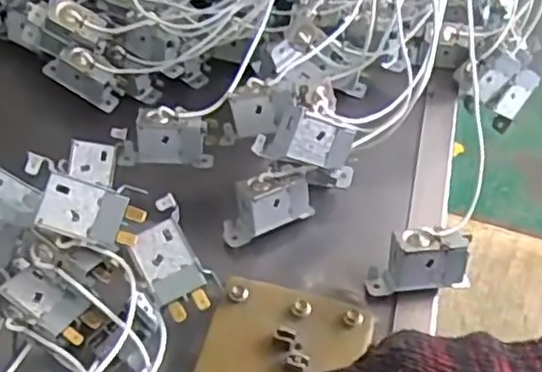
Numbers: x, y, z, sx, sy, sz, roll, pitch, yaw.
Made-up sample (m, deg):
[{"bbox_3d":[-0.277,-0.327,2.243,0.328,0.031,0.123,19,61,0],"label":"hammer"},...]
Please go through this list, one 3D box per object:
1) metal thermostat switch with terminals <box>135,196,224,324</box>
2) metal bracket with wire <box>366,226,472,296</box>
[{"bbox_3d":[-0.057,0.043,0.392,0.034,0.026,0.065,-26,77,-18],"label":"metal thermostat switch with terminals"},{"bbox_3d":[0.096,0.049,0.443,0.061,0.037,0.026,-3,47,2],"label":"metal bracket with wire"}]

